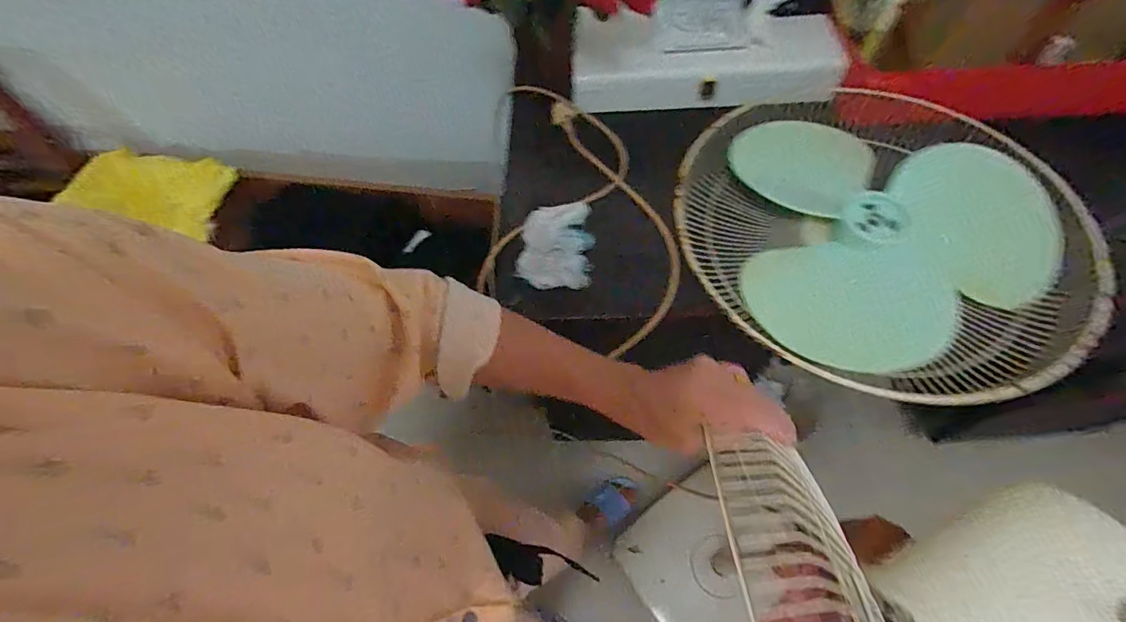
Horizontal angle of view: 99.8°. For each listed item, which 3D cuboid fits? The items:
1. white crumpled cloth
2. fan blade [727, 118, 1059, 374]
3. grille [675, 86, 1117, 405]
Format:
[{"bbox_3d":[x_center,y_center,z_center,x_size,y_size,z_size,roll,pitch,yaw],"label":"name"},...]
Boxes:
[{"bbox_3d":[-0.010,-0.077,0.579,0.091,0.024,0.099,-2,100,1],"label":"white crumpled cloth"},{"bbox_3d":[0.378,-0.121,0.572,0.323,0.074,0.384,0,61,4],"label":"fan blade"},{"bbox_3d":[0.370,-0.100,0.563,0.393,0.061,0.431,-2,61,3],"label":"grille"}]

